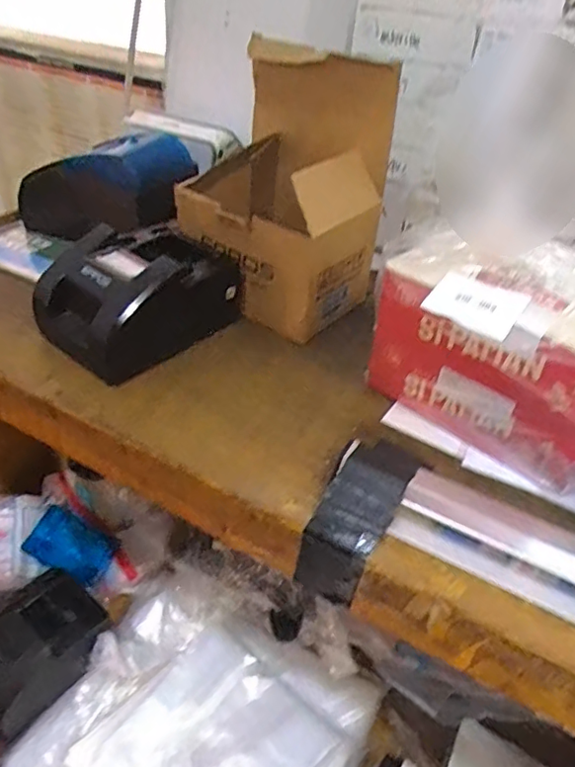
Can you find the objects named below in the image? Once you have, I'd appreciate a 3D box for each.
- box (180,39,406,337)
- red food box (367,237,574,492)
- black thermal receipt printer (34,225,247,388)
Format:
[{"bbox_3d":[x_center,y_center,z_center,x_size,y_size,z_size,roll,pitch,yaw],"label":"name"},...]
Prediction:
[{"bbox_3d":[-0.010,-0.189,0.551,0.172,0.211,0.146,31,45,29],"label":"box"},{"bbox_3d":[0.159,-0.019,0.432,0.178,0.137,0.101,34,46,32],"label":"red food box"},{"bbox_3d":[-0.134,-0.083,0.519,0.106,0.080,0.157,34,46,32],"label":"black thermal receipt printer"}]

